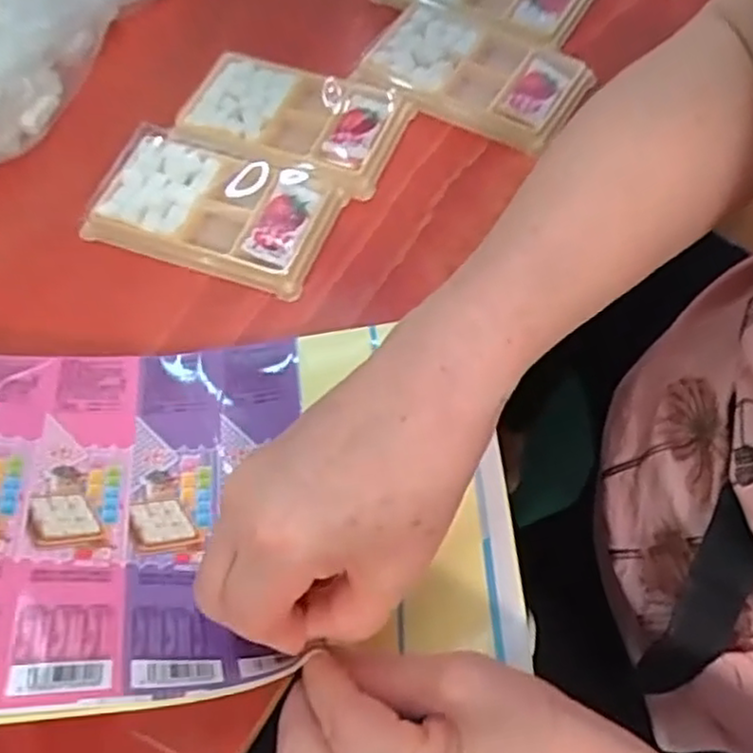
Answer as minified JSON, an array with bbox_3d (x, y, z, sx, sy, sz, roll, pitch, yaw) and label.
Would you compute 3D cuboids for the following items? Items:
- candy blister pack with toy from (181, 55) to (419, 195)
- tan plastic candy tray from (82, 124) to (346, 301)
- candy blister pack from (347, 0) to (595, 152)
[{"bbox_3d":[-0.051,-0.160,0.441,0.131,0.014,0.074,22,65,14],"label":"candy blister pack with toy"},{"bbox_3d":[-0.094,-0.100,0.412,0.134,0.016,0.081,18,65,12],"label":"tan plastic candy tray"},{"bbox_3d":[0.063,-0.192,0.452,0.130,0.015,0.086,24,66,15],"label":"candy blister pack"}]

